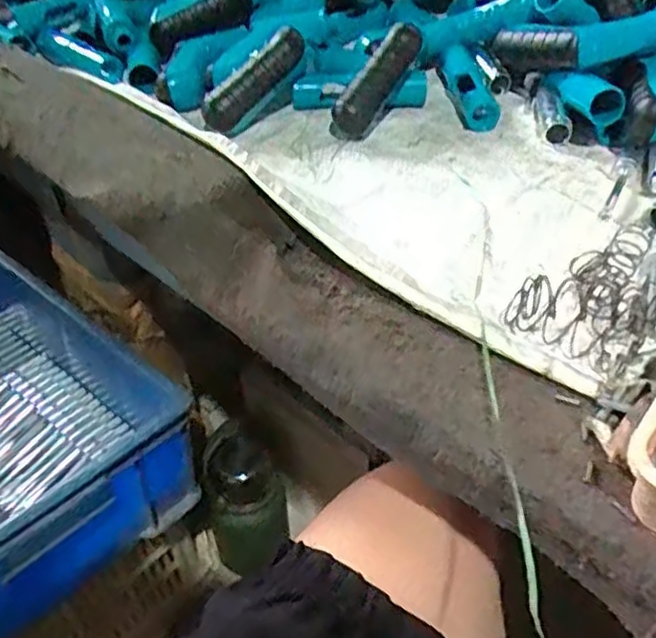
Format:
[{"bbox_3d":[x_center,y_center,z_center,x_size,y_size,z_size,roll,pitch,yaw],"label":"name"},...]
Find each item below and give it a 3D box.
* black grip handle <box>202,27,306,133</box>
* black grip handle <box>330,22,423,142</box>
[{"bbox_3d":[-0.062,-0.199,0.585,0.019,0.034,0.104,37,78,32],"label":"black grip handle"},{"bbox_3d":[0.041,-0.196,0.579,0.028,0.031,0.105,34,89,31],"label":"black grip handle"}]

